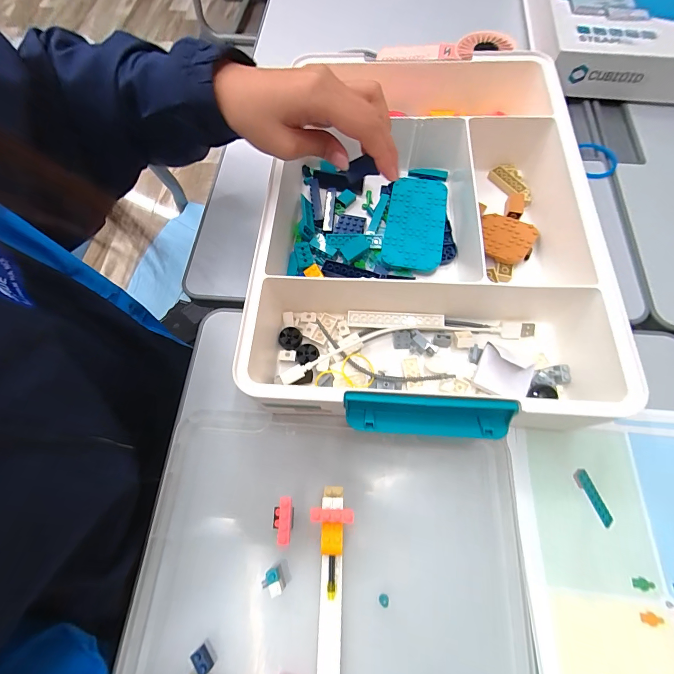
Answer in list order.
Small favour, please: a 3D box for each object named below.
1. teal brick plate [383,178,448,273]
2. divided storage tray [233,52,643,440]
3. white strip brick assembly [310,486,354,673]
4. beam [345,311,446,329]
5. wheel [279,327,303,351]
[{"bbox_3d":[0.088,-0.127,0.380,0.062,0.009,0.124,9,67,7],"label":"teal brick plate"},{"bbox_3d":[0.087,-0.117,0.356,0.316,0.077,0.429,2,67,3],"label":"divided storage tray"},{"bbox_3d":[-0.006,0.206,0.243,0.028,0.043,0.178,1,67,3],"label":"white strip brick assembly"},{"bbox_3d":[0.058,-0.017,0.338,0.095,0.007,0.014,2,67,4],"label":"beam"},{"bbox_3d":[-0.046,0.002,0.335,0.023,0.010,0.022,-1,67,2],"label":"wheel"}]

